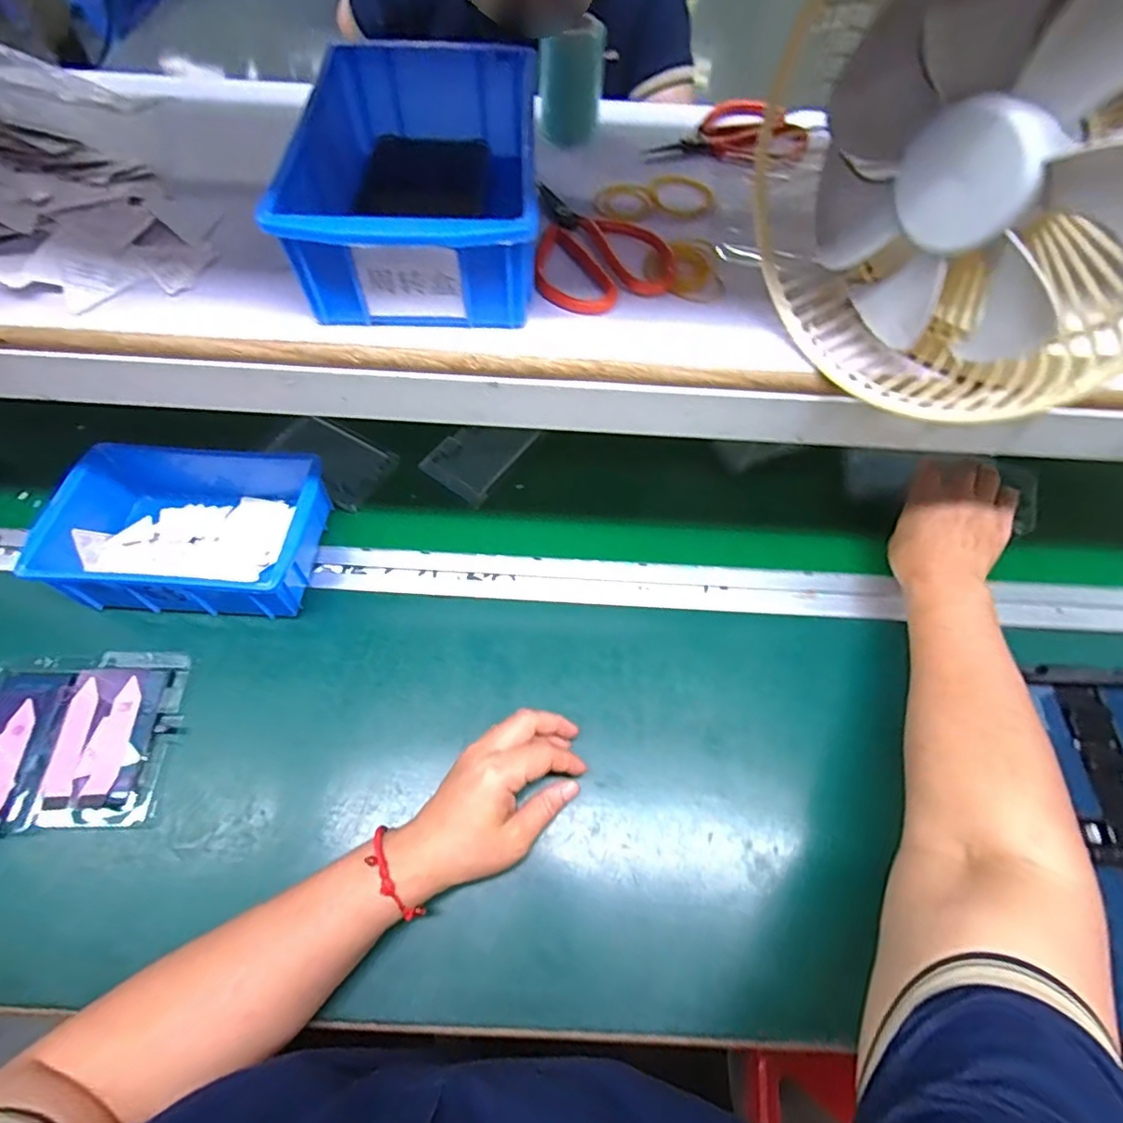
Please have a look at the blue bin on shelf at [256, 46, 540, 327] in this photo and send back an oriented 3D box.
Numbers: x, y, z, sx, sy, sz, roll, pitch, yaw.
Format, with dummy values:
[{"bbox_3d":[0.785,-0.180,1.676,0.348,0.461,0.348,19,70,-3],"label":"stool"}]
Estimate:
[{"bbox_3d":[-0.081,-0.229,0.340,0.128,0.063,0.200,0,62,-2],"label":"blue bin on shelf"}]

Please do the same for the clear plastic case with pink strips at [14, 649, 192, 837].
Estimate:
[{"bbox_3d":[-0.339,0.131,0.428,0.087,0.014,0.126,1,64,0],"label":"clear plastic case with pink strips"}]

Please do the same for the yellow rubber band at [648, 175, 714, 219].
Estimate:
[{"bbox_3d":[0.083,-0.257,0.396,0.050,0.004,0.043,41,68,18],"label":"yellow rubber band"}]

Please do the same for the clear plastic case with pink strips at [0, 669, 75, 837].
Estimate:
[{"bbox_3d":[-0.417,0.139,0.418,0.075,0.007,0.117,-1,64,-1],"label":"clear plastic case with pink strips"}]

